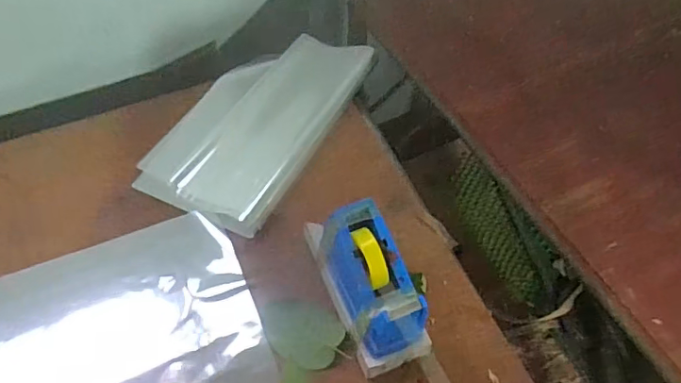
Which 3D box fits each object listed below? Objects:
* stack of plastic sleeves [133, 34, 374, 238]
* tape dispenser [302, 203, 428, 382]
[{"bbox_3d":[-0.108,-0.098,0.702,0.179,0.027,0.310,26,61,12],"label":"stack of plastic sleeves"},{"bbox_3d":[0.025,0.083,0.541,0.069,0.117,0.175,-18,62,-12],"label":"tape dispenser"}]

